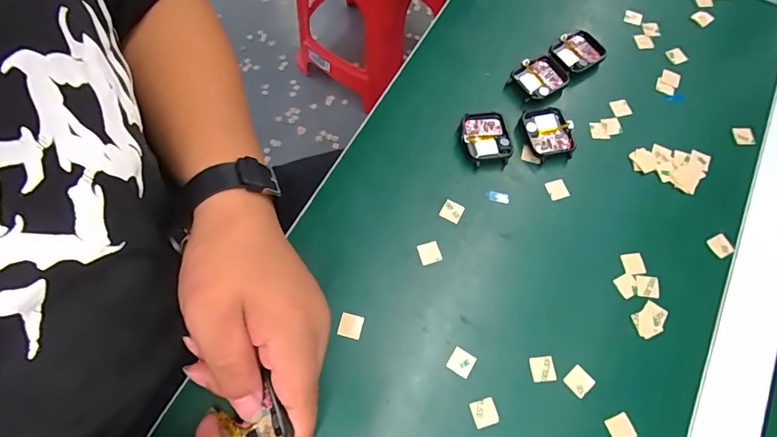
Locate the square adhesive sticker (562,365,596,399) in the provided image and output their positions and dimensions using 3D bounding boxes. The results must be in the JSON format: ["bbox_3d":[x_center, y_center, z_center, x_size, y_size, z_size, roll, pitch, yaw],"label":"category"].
[{"bbox_3d":[0.127,0.108,0.291,0.016,0.004,0.016,-42,77,-12],"label":"square adhesive sticker"}]

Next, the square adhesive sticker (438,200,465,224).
[{"bbox_3d":[0.049,-0.006,0.336,0.016,0.004,0.015,27,80,5],"label":"square adhesive sticker"}]

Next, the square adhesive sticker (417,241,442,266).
[{"bbox_3d":[0.030,0.025,0.321,0.016,0.004,0.015,-15,69,-8],"label":"square adhesive sticker"}]

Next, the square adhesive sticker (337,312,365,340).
[{"bbox_3d":[-0.026,0.074,0.301,0.015,0.004,0.016,16,69,1],"label":"square adhesive sticker"}]

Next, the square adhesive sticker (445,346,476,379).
[{"bbox_3d":[0.049,0.096,0.292,0.016,0.004,0.015,30,70,10],"label":"square adhesive sticker"}]

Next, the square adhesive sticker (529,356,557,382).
[{"bbox_3d":[0.104,0.100,0.291,0.016,0.004,0.016,-7,68,-4],"label":"square adhesive sticker"}]

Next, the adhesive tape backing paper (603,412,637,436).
[{"bbox_3d":[0.148,0.134,0.278,0.016,0.004,0.016,-22,70,-10],"label":"adhesive tape backing paper"}]

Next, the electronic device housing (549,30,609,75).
[{"bbox_3d":[0.167,-0.146,0.390,0.043,0.015,0.036,-30,72,-13],"label":"electronic device housing"}]

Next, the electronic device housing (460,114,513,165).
[{"bbox_3d":[0.078,-0.064,0.355,0.038,0.014,0.042,-8,68,-5],"label":"electronic device housing"}]

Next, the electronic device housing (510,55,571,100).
[{"bbox_3d":[0.130,-0.121,0.378,0.041,0.013,0.037,-35,73,-15],"label":"electronic device housing"}]

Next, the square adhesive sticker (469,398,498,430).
[{"bbox_3d":[0.062,0.124,0.280,0.016,0.004,0.016,-19,70,-9],"label":"square adhesive sticker"}]

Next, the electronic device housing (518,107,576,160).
[{"bbox_3d":[0.129,-0.069,0.356,0.038,0.014,0.044,-8,68,-5],"label":"electronic device housing"}]

